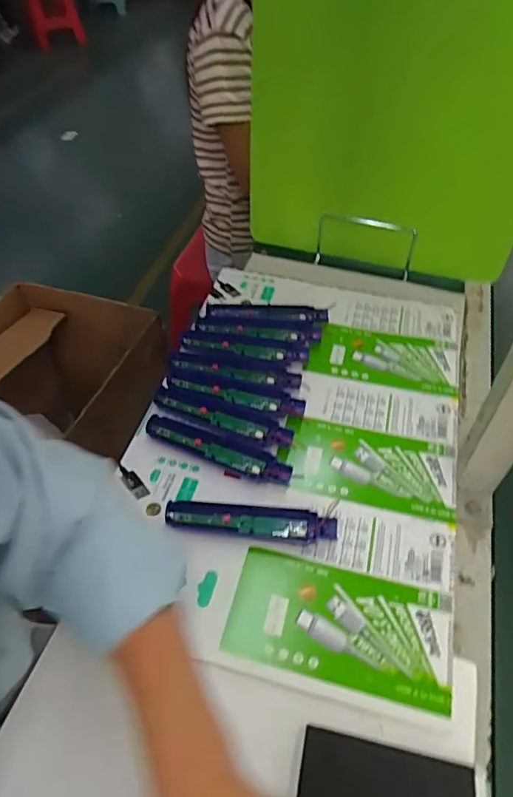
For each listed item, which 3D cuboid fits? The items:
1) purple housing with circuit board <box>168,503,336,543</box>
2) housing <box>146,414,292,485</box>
[{"bbox_3d":[-0.006,0.124,0.513,0.168,0.018,0.032,5,49,2],"label":"purple housing with circuit board"},{"bbox_3d":[-0.042,0.054,0.563,0.169,0.014,0.035,21,51,16],"label":"housing"}]

